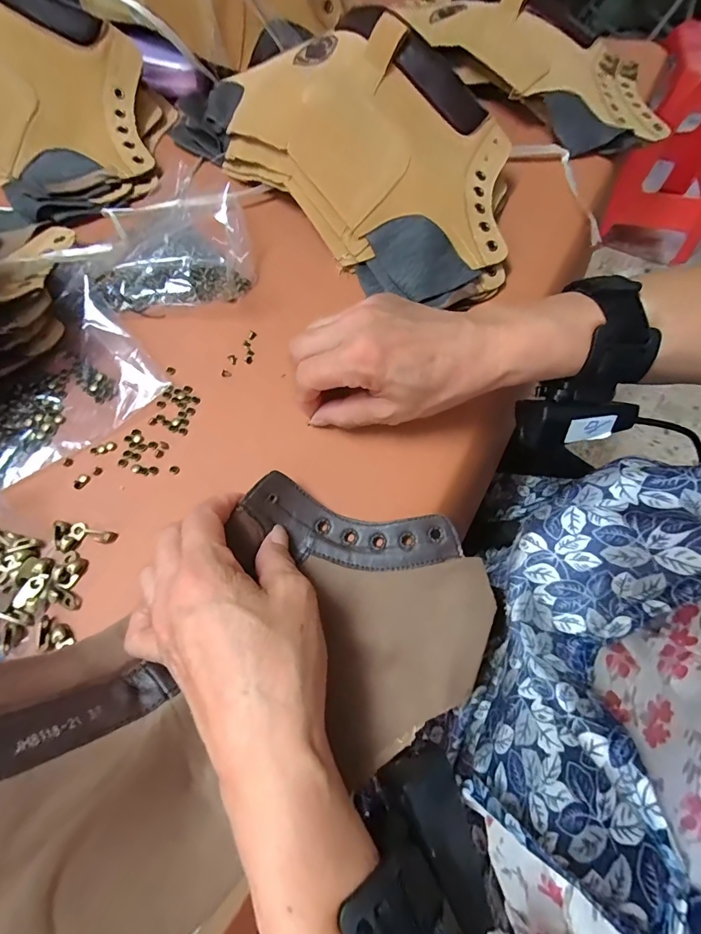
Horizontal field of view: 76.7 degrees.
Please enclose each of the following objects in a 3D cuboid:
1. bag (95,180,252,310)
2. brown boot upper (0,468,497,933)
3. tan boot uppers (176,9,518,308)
[{"bbox_3d":[-0.139,-0.176,0.342,0.111,0.016,0.123,-12,68,-7],"label":"bag"},{"bbox_3d":[-0.069,0.107,0.190,0.310,0.058,0.149,-27,69,-37],"label":"brown boot upper"},{"bbox_3d":[-0.010,-0.253,0.338,0.318,0.082,0.159,33,70,12],"label":"tan boot uppers"}]

